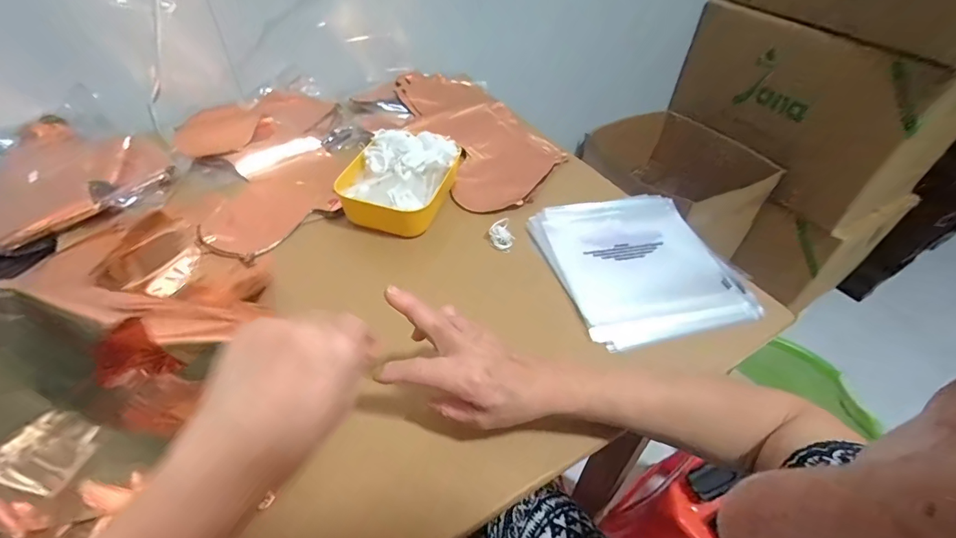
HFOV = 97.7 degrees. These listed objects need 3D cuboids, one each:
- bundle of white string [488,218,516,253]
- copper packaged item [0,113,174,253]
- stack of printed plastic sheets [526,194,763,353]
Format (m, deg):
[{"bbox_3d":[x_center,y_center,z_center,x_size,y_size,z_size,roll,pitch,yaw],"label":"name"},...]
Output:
[{"bbox_3d":[0.034,-0.049,0.582,0.033,0.016,0.058,-1,45,-2],"label":"bundle of white string"},{"bbox_3d":[-0.639,-0.132,0.602,0.283,0.036,0.313,34,54,28],"label":"copper packaged item"},{"bbox_3d":[0.209,-0.012,0.551,0.220,0.025,0.237,-11,47,-12],"label":"stack of printed plastic sheets"}]

